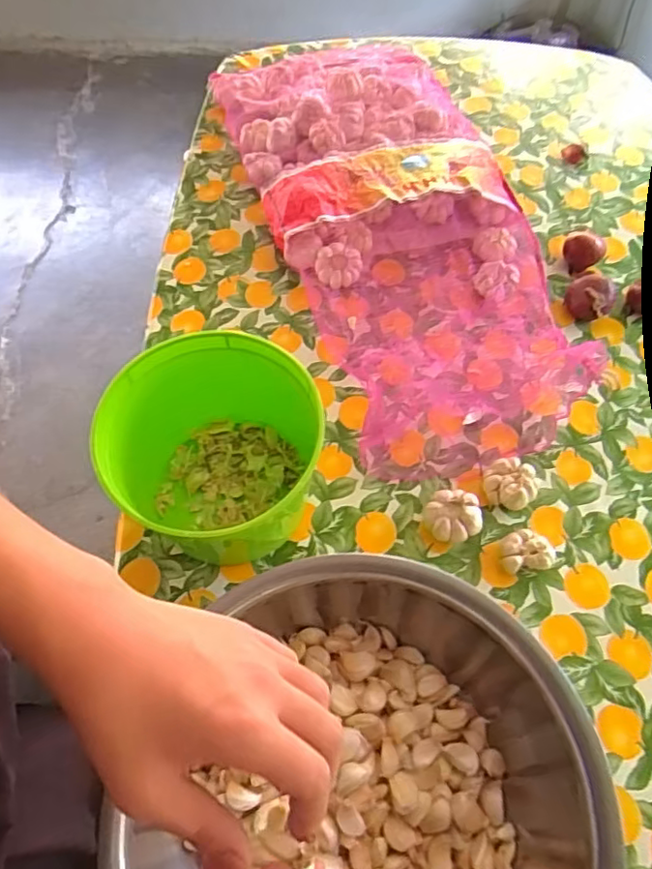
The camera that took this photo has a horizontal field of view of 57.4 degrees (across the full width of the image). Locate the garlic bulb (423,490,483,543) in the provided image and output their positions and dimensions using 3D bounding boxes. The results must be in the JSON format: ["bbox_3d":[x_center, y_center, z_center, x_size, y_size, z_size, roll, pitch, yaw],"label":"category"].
[{"bbox_3d":[0.139,0.092,0.665,0.058,0.039,0.056,1,62,-1],"label":"garlic bulb"}]

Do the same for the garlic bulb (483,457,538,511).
[{"bbox_3d":[0.211,0.059,0.683,0.056,0.039,0.055,1,62,-1],"label":"garlic bulb"}]

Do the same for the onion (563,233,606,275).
[{"bbox_3d":[0.367,-0.261,0.851,0.056,0.050,0.048,30,65,14],"label":"onion"}]

